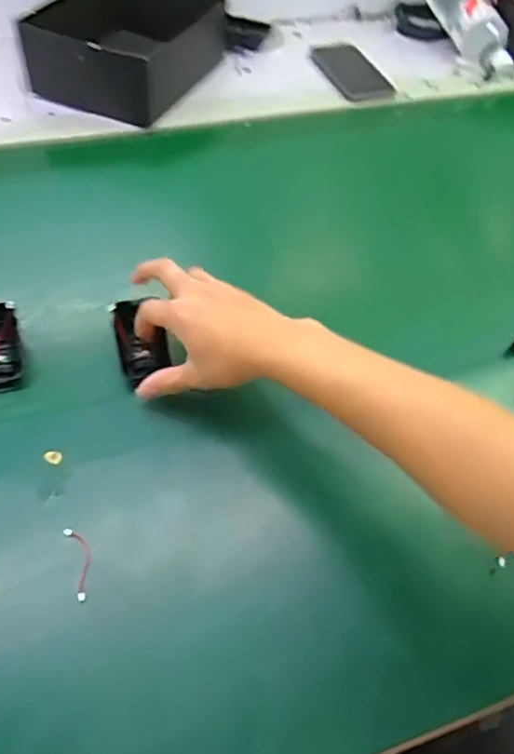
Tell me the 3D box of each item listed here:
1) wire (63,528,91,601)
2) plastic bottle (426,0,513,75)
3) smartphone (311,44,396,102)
[{"bbox_3d":[-0.124,0.130,0.401,0.014,0.005,0.052,-15,57,-16],"label":"wire"},{"bbox_3d":[0.335,-0.572,0.903,0.054,0.060,0.234,-17,71,-17],"label":"plastic bottle"},{"bbox_3d":[0.139,-0.458,0.848,0.075,0.017,0.153,-14,56,-16],"label":"smartphone"}]

